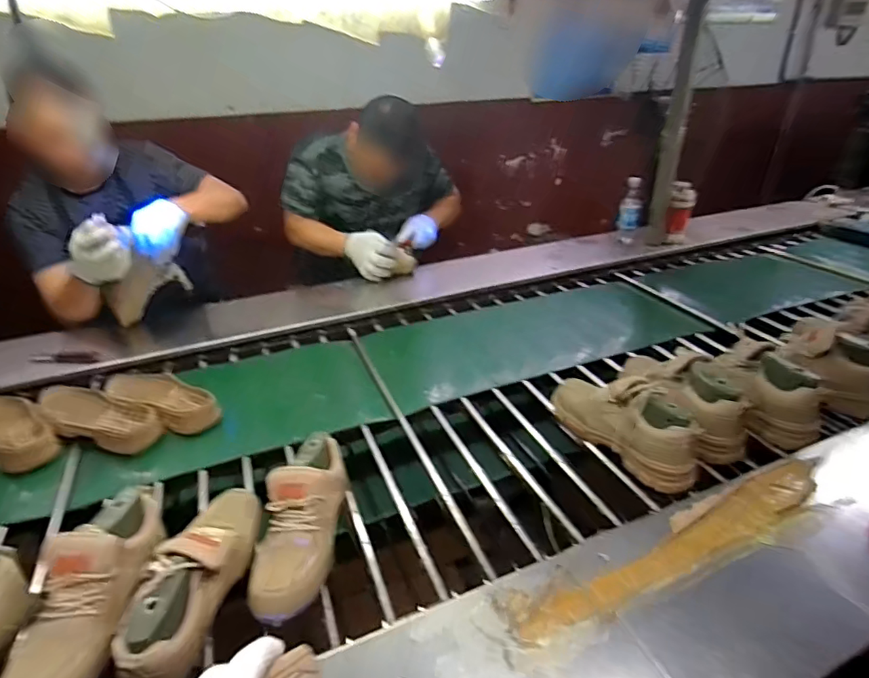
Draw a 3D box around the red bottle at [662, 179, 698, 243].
[{"bbox_3d":[0.780,-0.396,1.635,0.073,0.194,0.066,14,31,23],"label":"red bottle"}]

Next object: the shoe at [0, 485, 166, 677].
[{"bbox_3d":[-0.400,0.287,0.595,0.088,0.097,0.270,1,46,6],"label":"shoe"}]

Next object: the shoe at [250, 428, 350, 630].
[{"bbox_3d":[-0.180,0.232,0.684,0.092,0.092,0.262,1,44,5],"label":"shoe"}]

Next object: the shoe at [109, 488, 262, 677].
[{"bbox_3d":[-0.282,0.274,0.619,0.085,0.102,0.255,-1,29,-2],"label":"shoe"}]

